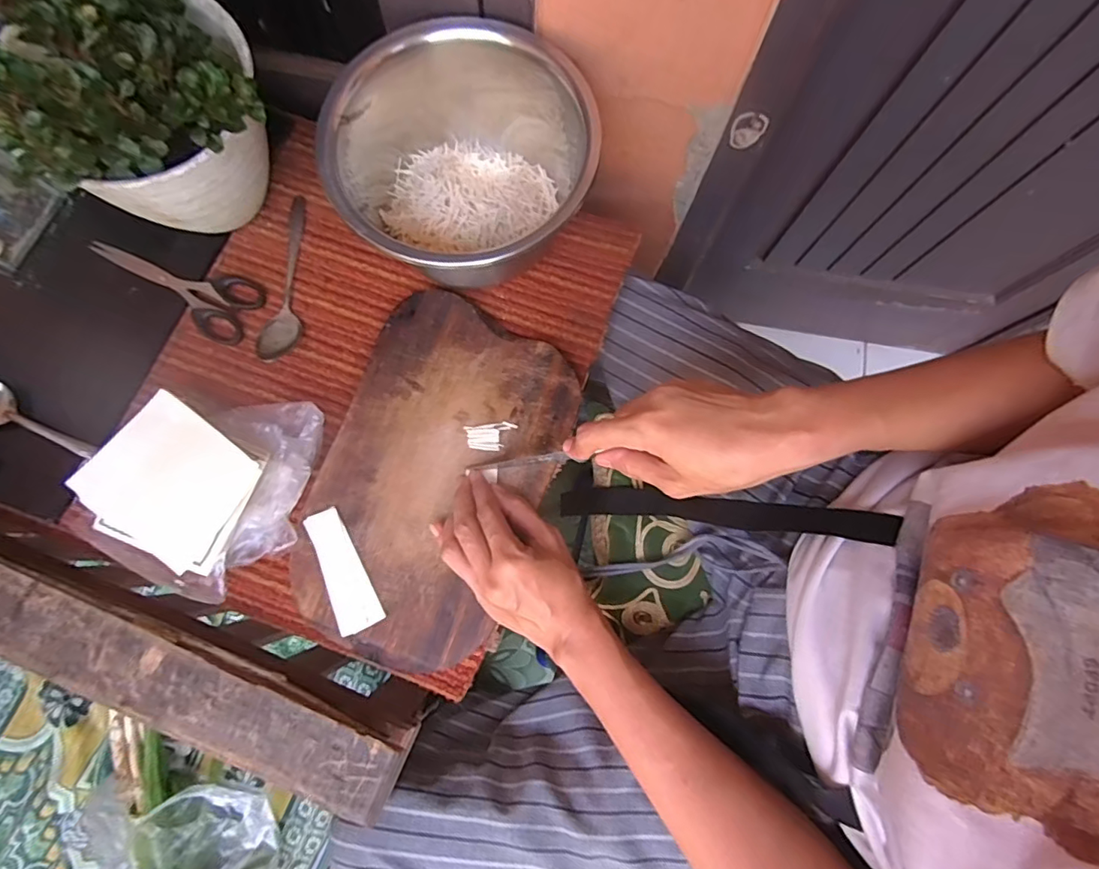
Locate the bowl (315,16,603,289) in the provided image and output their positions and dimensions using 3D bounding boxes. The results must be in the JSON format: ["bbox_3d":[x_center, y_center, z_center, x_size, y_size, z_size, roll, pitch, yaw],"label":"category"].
[{"bbox_3d":[-0.074,-0.229,0.475,0.213,0.129,0.240,-13,77,-5],"label":"bowl"}]

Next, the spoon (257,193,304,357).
[{"bbox_3d":[-0.237,-0.146,0.497,0.032,0.009,0.166,5,77,-1],"label":"spoon"}]

